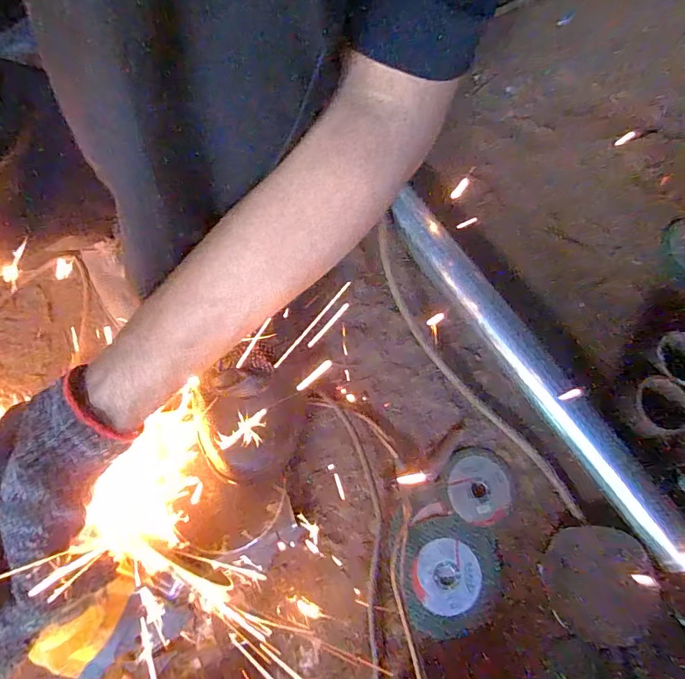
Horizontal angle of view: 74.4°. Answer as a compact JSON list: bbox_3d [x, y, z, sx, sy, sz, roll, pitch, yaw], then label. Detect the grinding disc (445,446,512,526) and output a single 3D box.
[{"bbox_3d":[0.141,0.150,0.464,0.067,0.008,0.074,4,74,-5],"label":"grinding disc"}]

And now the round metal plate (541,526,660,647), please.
[{"bbox_3d":[0.253,0.238,0.440,0.099,0.013,0.100,1,75,-5],"label":"round metal plate"}]

